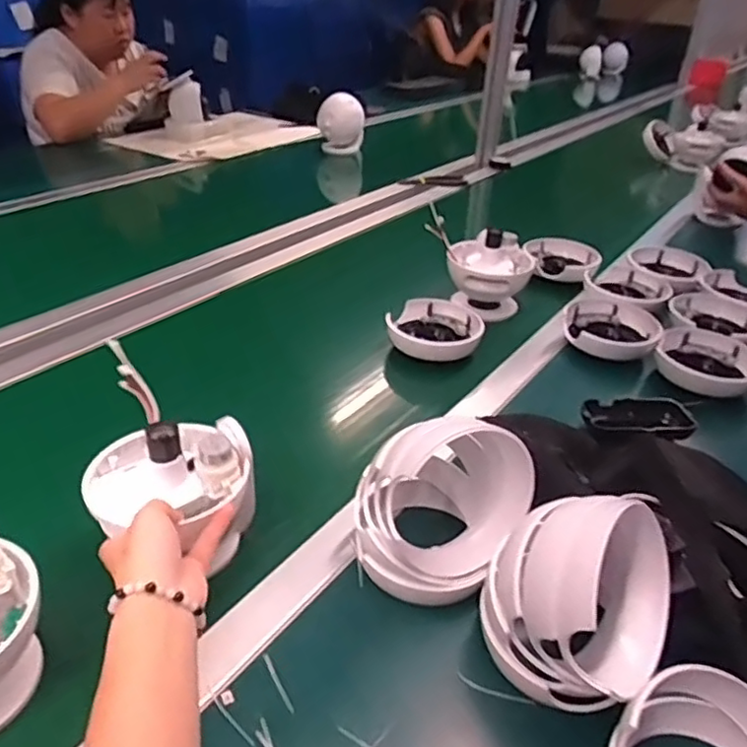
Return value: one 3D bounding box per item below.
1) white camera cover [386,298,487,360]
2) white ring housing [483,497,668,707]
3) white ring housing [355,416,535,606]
[{"bbox_3d":[0.074,-0.054,0.788,0.117,0.038,0.105,3,33,-3],"label":"white camera cover"},{"bbox_3d":[0.137,0.146,0.403,0.119,0.121,0.090,4,33,-2],"label":"white ring housing"},{"bbox_3d":[0.050,0.096,0.482,0.110,0.119,0.113,2,33,-2],"label":"white ring housing"}]

